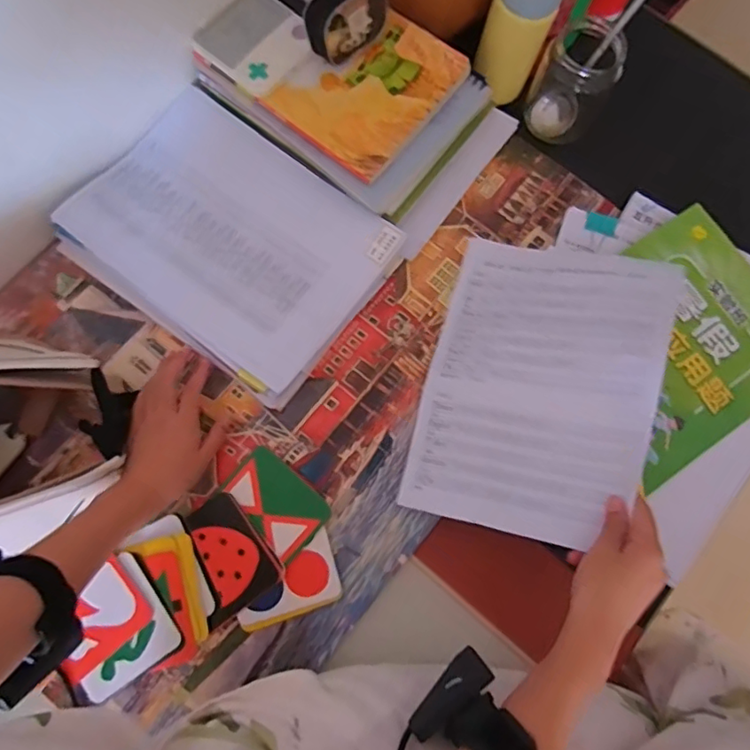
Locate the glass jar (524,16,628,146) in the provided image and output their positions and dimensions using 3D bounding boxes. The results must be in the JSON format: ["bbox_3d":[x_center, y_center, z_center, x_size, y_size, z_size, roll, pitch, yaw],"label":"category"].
[{"bbox_3d":[0.217,-0.317,0.610,0.076,0.110,0.079,0,78,-1],"label":"glass jar"}]

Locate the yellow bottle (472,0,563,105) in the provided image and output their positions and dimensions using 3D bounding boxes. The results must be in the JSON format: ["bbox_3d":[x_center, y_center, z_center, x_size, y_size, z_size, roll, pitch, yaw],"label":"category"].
[{"bbox_3d":[0.149,-0.363,0.587,0.066,0.146,0.069,25,78,4],"label":"yellow bottle"}]

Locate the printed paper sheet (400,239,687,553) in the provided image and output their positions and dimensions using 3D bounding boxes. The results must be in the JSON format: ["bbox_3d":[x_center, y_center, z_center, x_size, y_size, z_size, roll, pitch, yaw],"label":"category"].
[{"bbox_3d":[0.154,0.005,0.530,0.206,0.024,0.284,10,72,30],"label":"printed paper sheet"}]

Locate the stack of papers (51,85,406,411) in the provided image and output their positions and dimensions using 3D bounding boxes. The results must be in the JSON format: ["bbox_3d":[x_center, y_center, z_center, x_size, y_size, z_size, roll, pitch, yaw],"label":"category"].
[{"bbox_3d":[-0.152,-0.141,0.597,0.300,0.034,0.226,36,79,6],"label":"stack of papers"}]

